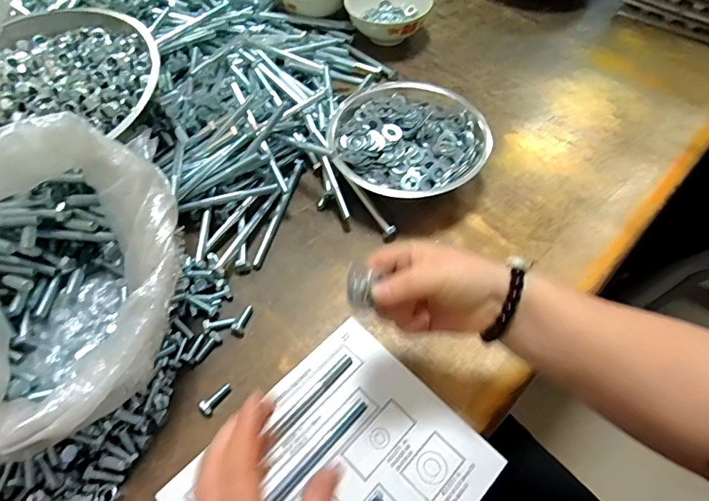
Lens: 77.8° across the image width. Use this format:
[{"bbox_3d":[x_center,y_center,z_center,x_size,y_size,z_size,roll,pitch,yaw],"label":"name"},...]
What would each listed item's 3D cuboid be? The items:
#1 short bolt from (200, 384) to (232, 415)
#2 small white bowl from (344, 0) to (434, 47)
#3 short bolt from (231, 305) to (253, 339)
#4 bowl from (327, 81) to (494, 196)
[{"bbox_3d":[-0.125,0.134,0.398,0.010,0.009,0.032,33,48,20],"label":"short bolt"},{"bbox_3d":[0.052,-0.367,0.690,0.128,0.055,0.139,0,57,0],"label":"small white bowl"},{"bbox_3d":[-0.111,0.070,0.439,0.012,0.008,0.033,17,59,11],"label":"short bolt"},{"bbox_3d":[0.065,-0.126,0.535,0.187,0.057,0.186,16,58,11],"label":"bowl"}]

